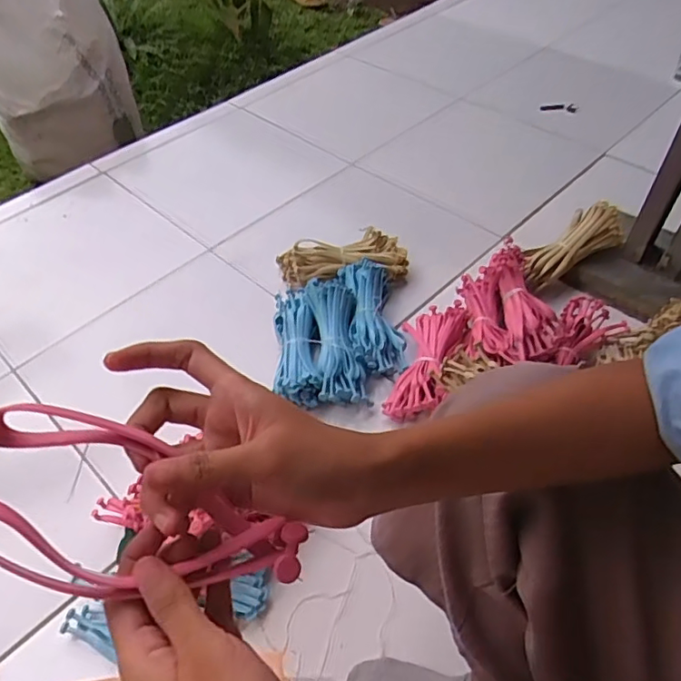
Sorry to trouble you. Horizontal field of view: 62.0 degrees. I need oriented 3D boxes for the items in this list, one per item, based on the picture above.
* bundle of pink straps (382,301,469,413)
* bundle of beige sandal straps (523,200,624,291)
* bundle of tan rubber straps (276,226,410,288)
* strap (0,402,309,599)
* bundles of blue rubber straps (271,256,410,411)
[{"bbox_3d":[0.131,0.023,0.853,0.093,0.044,0.203,10,51,11],"label":"bundle of pink straps"},{"bbox_3d":[0.382,-0.160,0.958,0.182,0.065,0.072,-37,53,7],"label":"bundle of beige sandal straps"},{"bbox_3d":[0.002,-0.148,1.012,0.232,0.062,0.083,1,50,3],"label":"bundle of tan rubber straps"},{"bbox_3d":[-0.100,0.075,0.249,0.180,0.034,0.063,23,48,-17],"label":"strap"},{"bbox_3d":[-0.003,-0.019,0.894,0.195,0.067,0.257,-5,49,-2],"label":"bundles of blue rubber straps"}]

